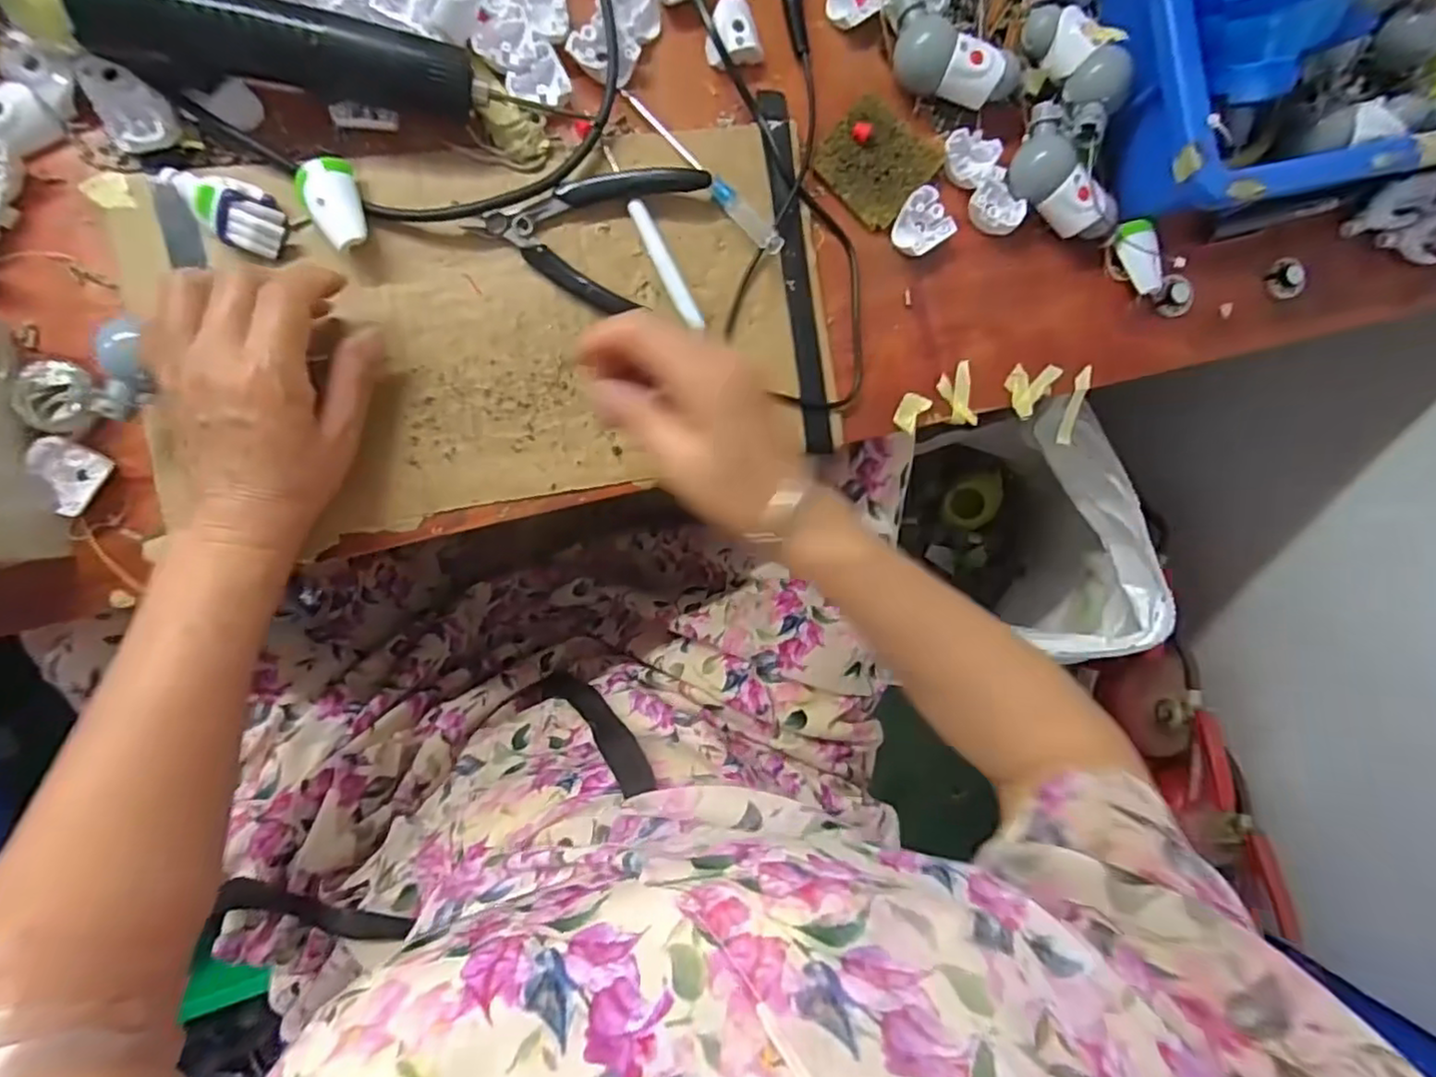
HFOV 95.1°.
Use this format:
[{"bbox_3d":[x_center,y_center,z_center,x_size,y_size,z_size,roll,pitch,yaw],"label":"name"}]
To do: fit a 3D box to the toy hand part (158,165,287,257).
[{"bbox_3d":[-0.248,-0.169,0.331,0.059,0.017,0.030,34,89,-9],"label":"toy hand part"}]

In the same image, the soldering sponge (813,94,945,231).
[{"bbox_3d":[0.095,-0.224,0.390,0.059,0.008,0.061,40,88,-9],"label":"soldering sponge"}]

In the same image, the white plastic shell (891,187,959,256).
[{"bbox_3d":[0.120,-0.188,0.392,0.033,0.010,0.033,-32,98,-5],"label":"white plastic shell"}]

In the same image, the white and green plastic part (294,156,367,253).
[{"bbox_3d":[-0.199,-0.171,0.339,0.030,0.021,0.049,-18,96,-7],"label":"white and green plastic part"}]

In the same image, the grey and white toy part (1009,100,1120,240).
[{"bbox_3d":[0.201,-0.213,0.393,0.038,0.027,0.082,-32,98,-5],"label":"grey and white toy part"}]

